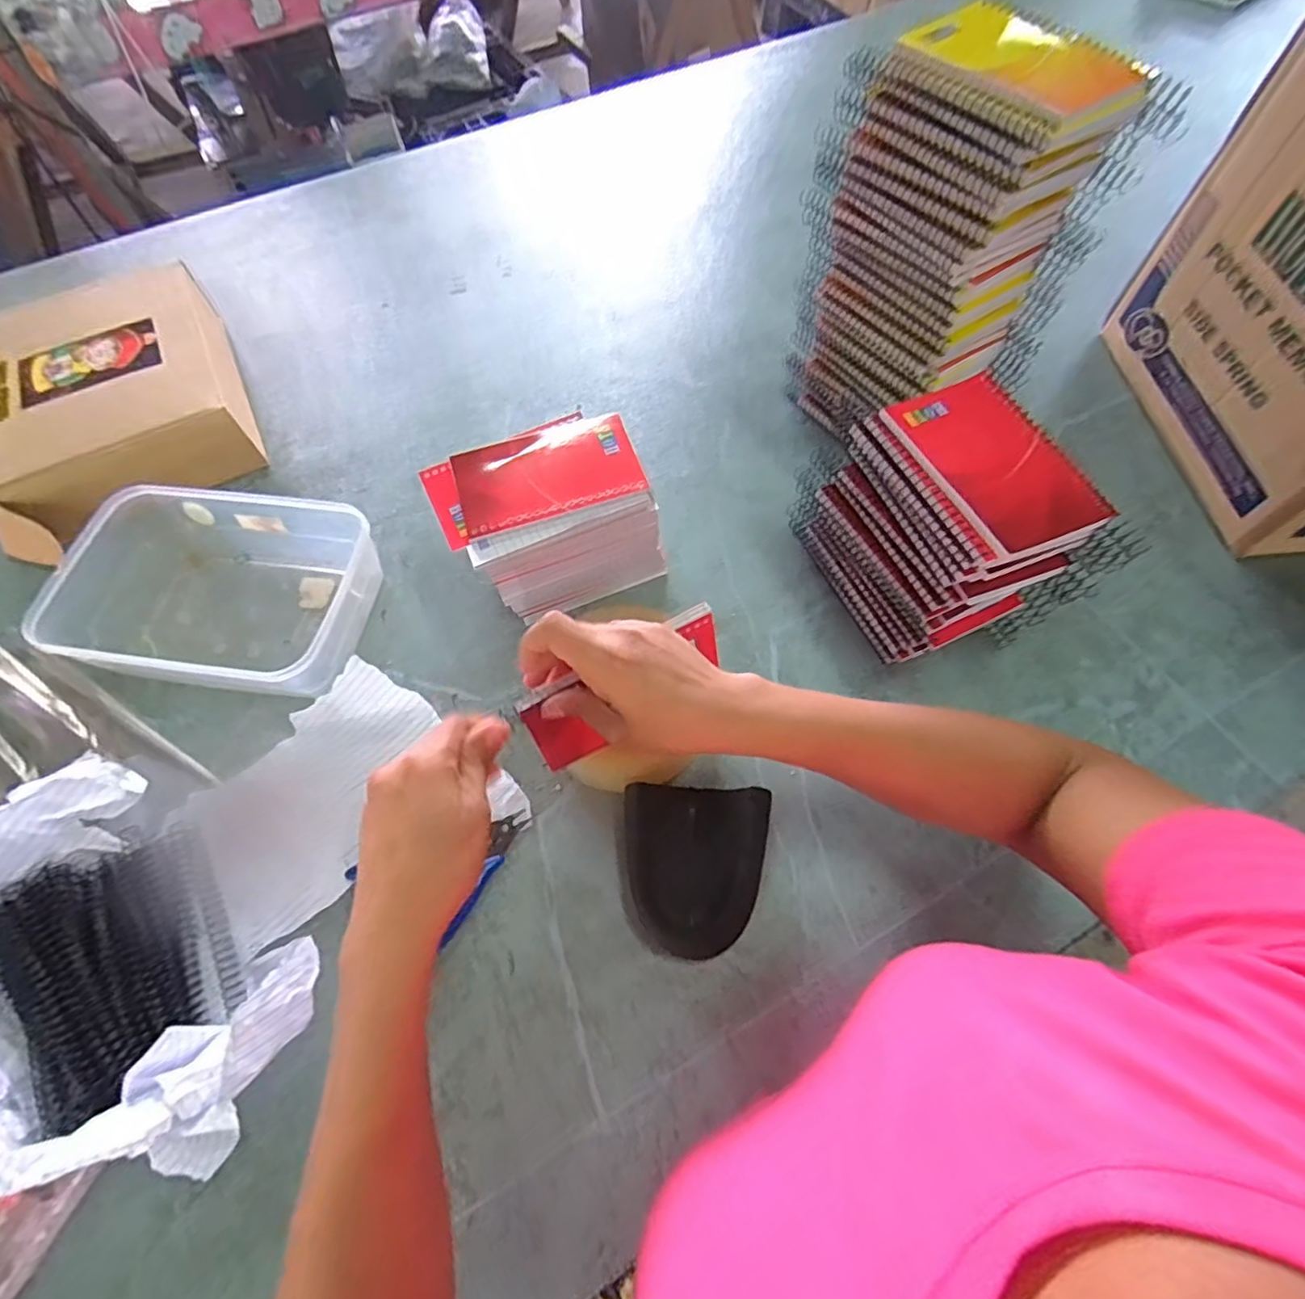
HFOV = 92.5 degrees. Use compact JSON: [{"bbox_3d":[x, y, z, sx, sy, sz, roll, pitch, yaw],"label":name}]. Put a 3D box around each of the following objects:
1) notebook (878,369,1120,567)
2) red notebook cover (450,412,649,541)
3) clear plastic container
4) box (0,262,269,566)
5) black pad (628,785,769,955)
[{"bbox_3d":[0.211,-0.119,0.383,0.085,0.014,0.132,-16,63,-7],"label":"notebook"},{"bbox_3d":[-0.076,-0.129,0.453,0.130,0.005,0.080,-17,62,-6],"label":"red notebook cover"},{"bbox_3d":[-0.358,-0.046,0.521,0.239,0.072,0.159,8,62,7],"label":"clear plastic container"},{"bbox_3d":[-0.548,-0.256,0.640,0.221,0.082,0.325,-26,63,-11],"label":"box"},{"bbox_3d":[0.029,0.148,0.421,0.095,0.034,0.101,2,62,4],"label":"black pad"}]

